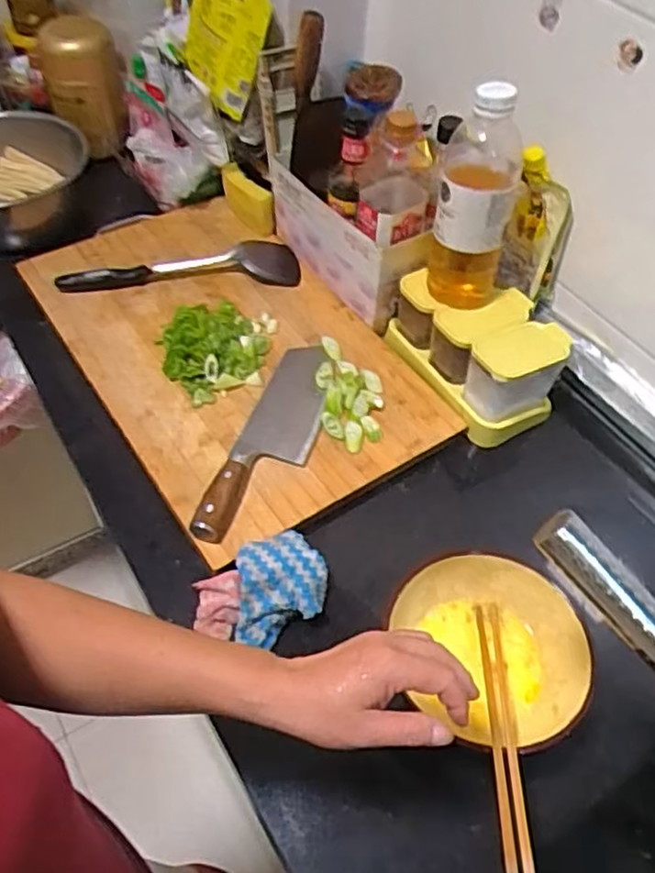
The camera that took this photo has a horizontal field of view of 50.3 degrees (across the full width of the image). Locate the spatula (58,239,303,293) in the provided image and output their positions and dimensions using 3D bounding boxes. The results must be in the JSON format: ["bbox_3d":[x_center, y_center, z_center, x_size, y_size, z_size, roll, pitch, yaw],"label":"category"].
[{"bbox_3d":[-0.196,-0.236,0.949,0.318,0.032,0.083,-4,52,-6],"label":"spatula"}]

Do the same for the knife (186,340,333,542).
[{"bbox_3d":[-0.055,-0.005,0.783,0.079,0.026,0.291,16,53,9],"label":"knife"}]

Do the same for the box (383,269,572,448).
[{"bbox_3d":[0.180,-0.112,0.840,0.128,0.088,0.212,-23,57,-20],"label":"box"}]

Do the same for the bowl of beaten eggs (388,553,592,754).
[{"bbox_3d":[0.150,0.190,0.614,0.157,0.059,0.167,1,52,-2],"label":"bowl of beaten eggs"}]

